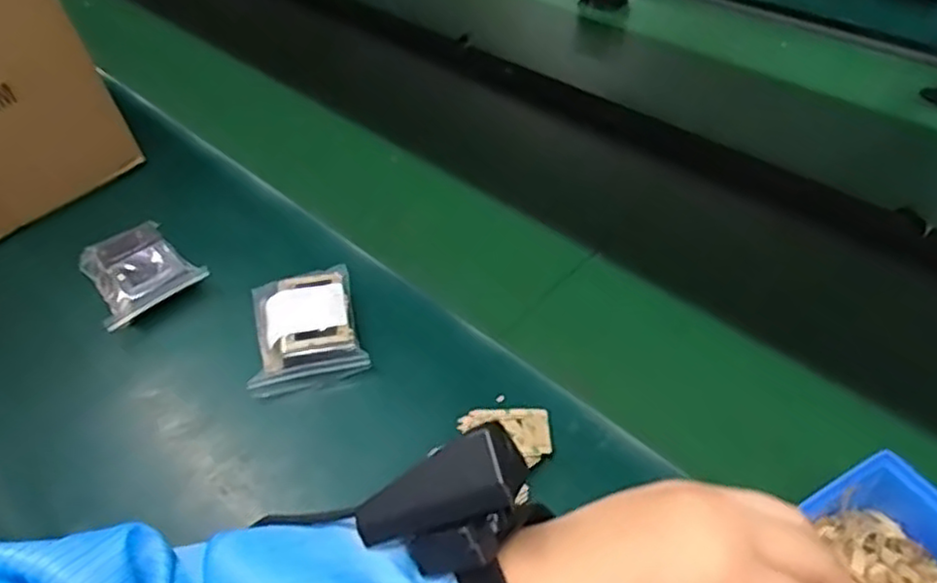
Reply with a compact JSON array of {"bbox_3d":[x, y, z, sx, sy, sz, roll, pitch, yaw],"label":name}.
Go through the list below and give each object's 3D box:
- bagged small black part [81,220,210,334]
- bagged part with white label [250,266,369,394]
[{"bbox_3d":[-0.293,-0.015,0.625,0.086,0.045,0.098,-28,50,-20],"label":"bagged small black part"},{"bbox_3d":[-0.135,0.028,0.559,0.090,0.031,0.110,-15,47,-9],"label":"bagged part with white label"}]

